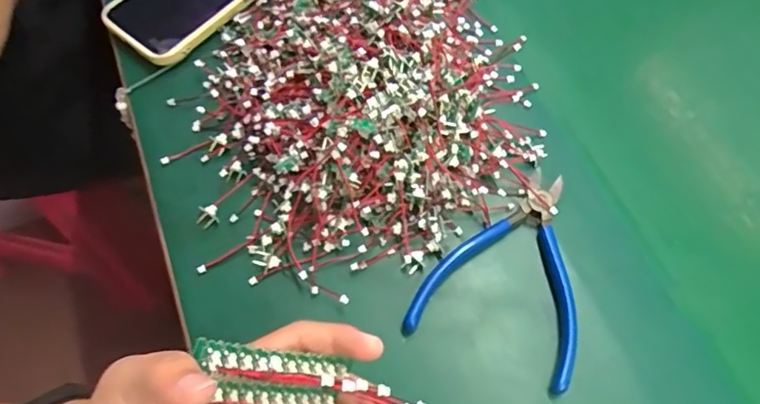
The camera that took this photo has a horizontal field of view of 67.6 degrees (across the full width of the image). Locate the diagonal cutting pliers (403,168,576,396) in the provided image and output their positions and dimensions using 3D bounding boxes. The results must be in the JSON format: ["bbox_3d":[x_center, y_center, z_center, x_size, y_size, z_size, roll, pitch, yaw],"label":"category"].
[{"bbox_3d":[0.088,0.039,0.369,0.100,0.014,0.135,22,64,10],"label":"diagonal cutting pliers"}]

